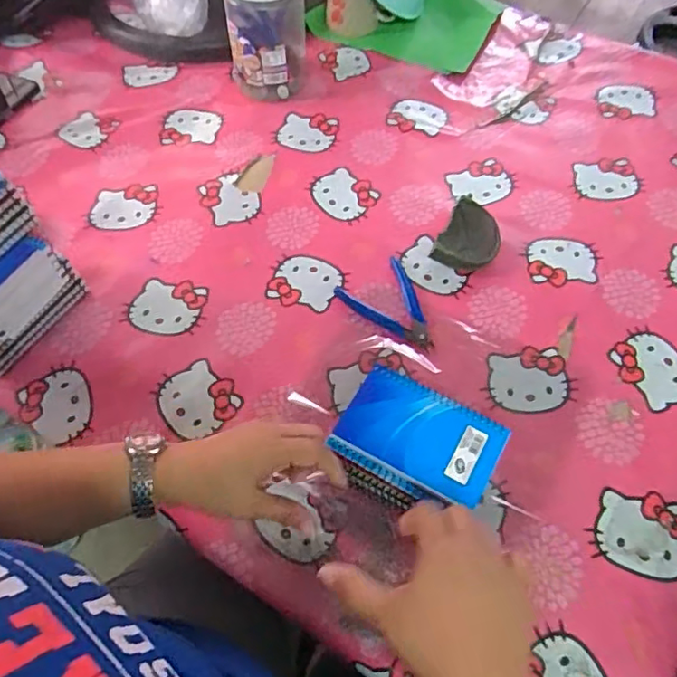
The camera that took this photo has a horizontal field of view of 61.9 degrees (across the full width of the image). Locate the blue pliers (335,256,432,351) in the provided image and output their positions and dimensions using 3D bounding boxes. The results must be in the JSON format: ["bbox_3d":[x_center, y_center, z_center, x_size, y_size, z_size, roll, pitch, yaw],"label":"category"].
[{"bbox_3d":[0.061,-0.032,0.614,0.079,0.007,0.113,-30,63,-16],"label":"blue pliers"}]

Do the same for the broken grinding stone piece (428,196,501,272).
[{"bbox_3d":[0.150,-0.113,0.642,0.065,0.034,0.081,26,63,16],"label":"broken grinding stone piece"}]

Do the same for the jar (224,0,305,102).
[{"bbox_3d":[-0.094,-0.416,0.759,0.112,0.152,0.099,-7,59,-4],"label":"jar"}]

